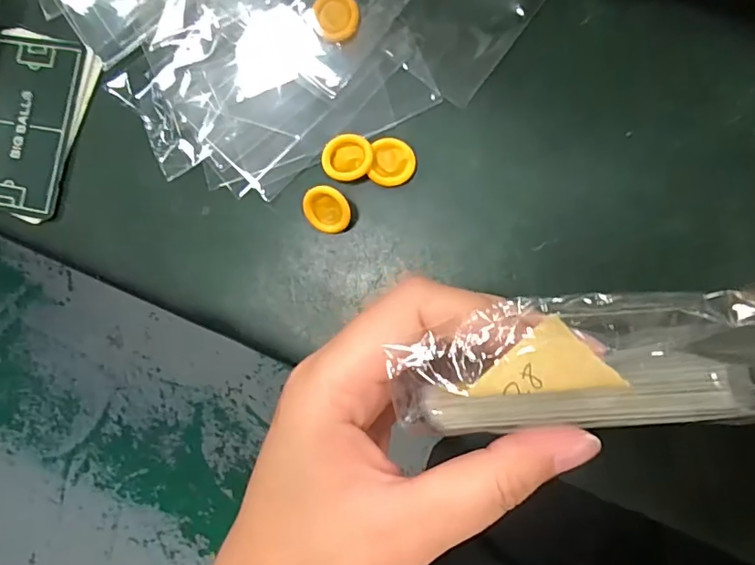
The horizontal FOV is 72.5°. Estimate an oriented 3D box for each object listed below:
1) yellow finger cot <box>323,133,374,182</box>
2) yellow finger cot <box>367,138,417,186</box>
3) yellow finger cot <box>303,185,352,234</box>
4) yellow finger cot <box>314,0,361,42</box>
[{"bbox_3d":[-0.013,-0.052,0.215,0.021,0.005,0.019,17,90,11],"label":"yellow finger cot"},{"bbox_3d":[0.006,-0.050,0.213,0.018,0.004,0.020,9,89,11],"label":"yellow finger cot"},{"bbox_3d":[-0.021,-0.030,0.213,0.019,0.004,0.020,0,121,21],"label":"yellow finger cot"},{"bbox_3d":[-0.017,-0.114,0.219,0.018,0.005,0.019,-12,85,10],"label":"yellow finger cot"}]

